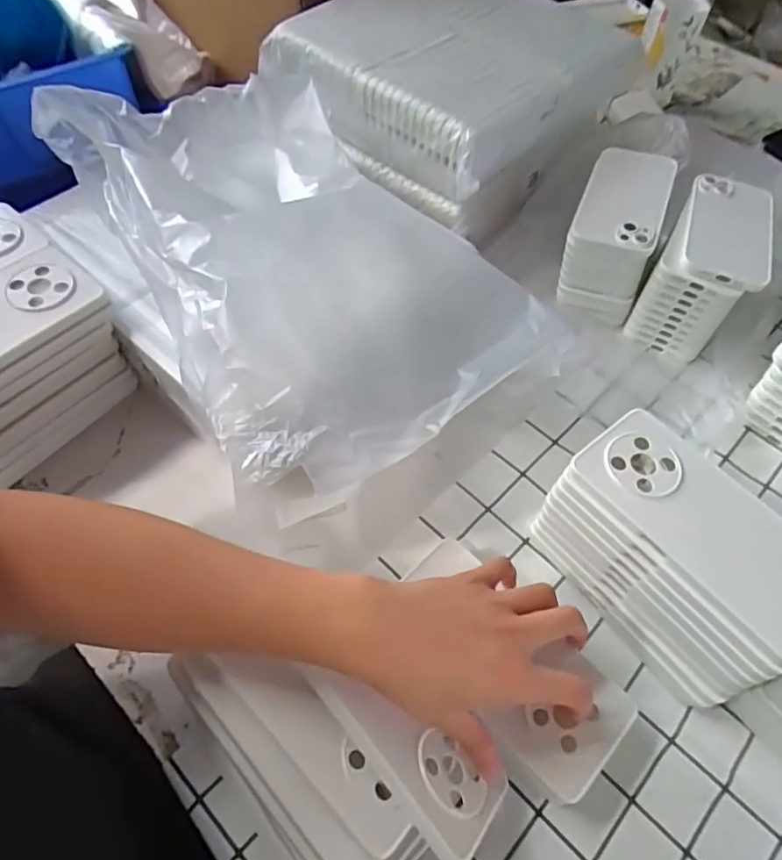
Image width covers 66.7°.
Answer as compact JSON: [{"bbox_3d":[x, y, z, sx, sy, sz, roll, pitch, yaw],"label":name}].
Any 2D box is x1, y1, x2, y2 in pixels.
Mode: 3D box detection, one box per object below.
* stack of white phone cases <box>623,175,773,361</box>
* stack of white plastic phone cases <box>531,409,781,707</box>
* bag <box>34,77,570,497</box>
[{"bbox_3d":[0.305,-0.159,0.580,0.088,0.101,0.148,27,59,14],"label":"stack of white phone cases"},{"bbox_3d":[0.194,0.086,0.410,0.095,0.105,0.166,-34,64,-22],"label":"stack of white plastic phone cases"},{"bbox_3d":[-0.073,-0.142,0.473,0.263,0.118,0.376,-30,63,-20],"label":"bag"}]

